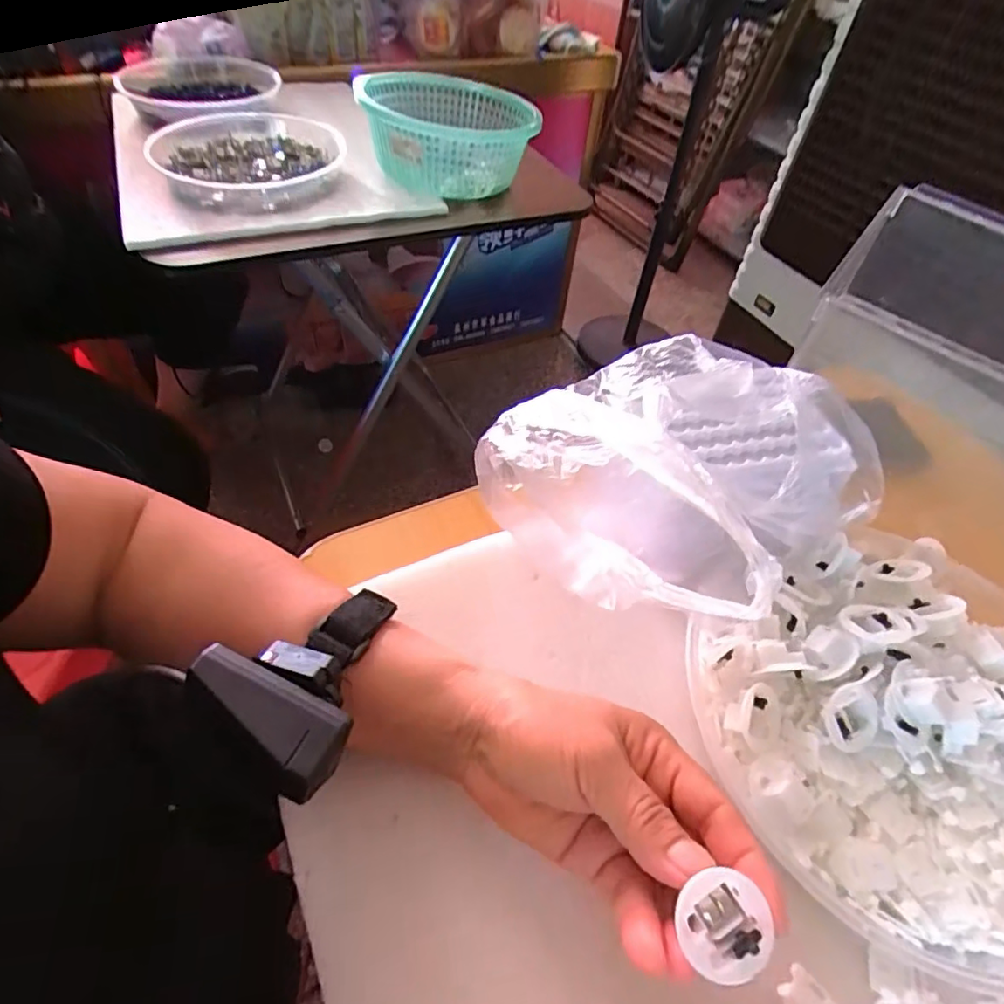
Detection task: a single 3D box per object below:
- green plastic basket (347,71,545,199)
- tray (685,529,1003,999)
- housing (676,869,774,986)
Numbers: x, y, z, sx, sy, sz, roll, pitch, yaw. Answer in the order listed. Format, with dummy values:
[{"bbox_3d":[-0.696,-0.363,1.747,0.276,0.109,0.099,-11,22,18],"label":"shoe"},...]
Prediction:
[{"bbox_3d":[-0.070,-0.493,0.775,0.219,0.101,0.233,-11,53,-14],"label":"green plastic basket"},{"bbox_3d":[0.224,0.114,0.300,0.229,0.045,0.206,-23,57,-23],"label":"tray"},{"bbox_3d":[0.075,0.147,0.196,0.028,0.012,0.028,-31,61,-17],"label":"housing"}]

